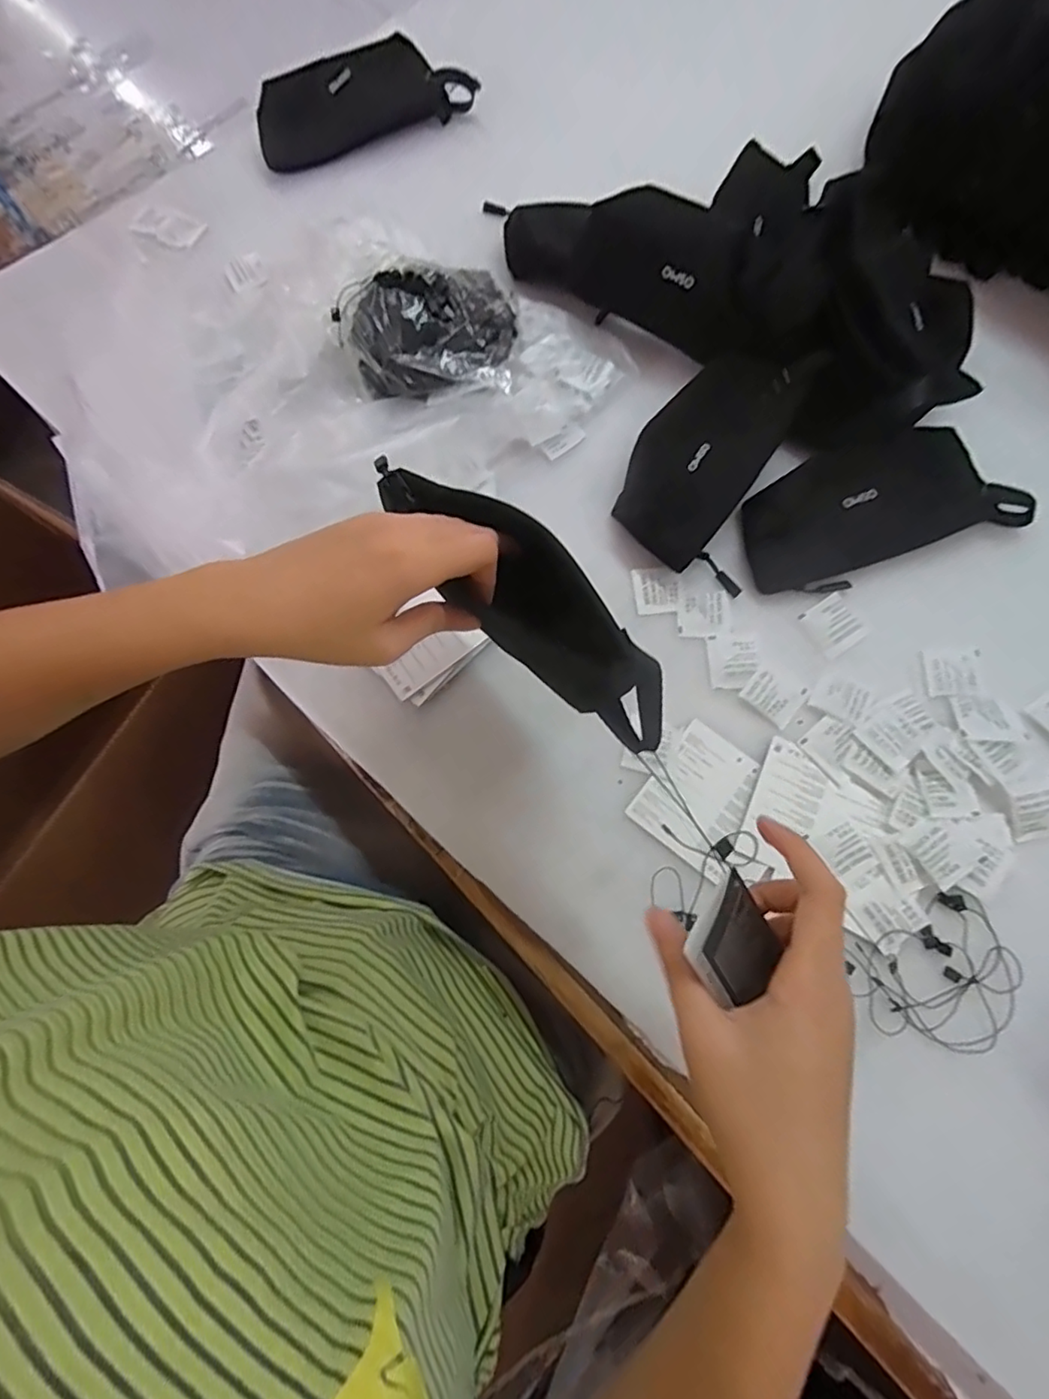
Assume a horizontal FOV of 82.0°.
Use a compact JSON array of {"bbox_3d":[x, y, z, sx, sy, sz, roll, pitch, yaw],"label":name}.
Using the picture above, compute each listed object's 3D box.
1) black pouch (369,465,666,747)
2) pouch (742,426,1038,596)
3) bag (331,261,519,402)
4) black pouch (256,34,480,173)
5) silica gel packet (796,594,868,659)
[{"bbox_3d":[-0.002,-0.057,0.335,0.059,0.041,0.214,-39,76,-9],"label":"black pouch"},{"bbox_3d":[0.276,-0.152,0.470,0.212,0.034,0.108,-23,74,-3],"label":"pouch"},{"bbox_3d":[-0.082,-0.319,0.517,0.152,0.044,0.132,-14,74,0],"label":"bag"},{"bbox_3d":[-0.170,-0.622,0.632,0.227,0.052,0.078,-22,74,-3],"label":"black pouch"},{"bbox_3d":[0.236,-0.056,0.460,0.038,0.004,0.040,-31,75,-5],"label":"silica gel packet"}]

